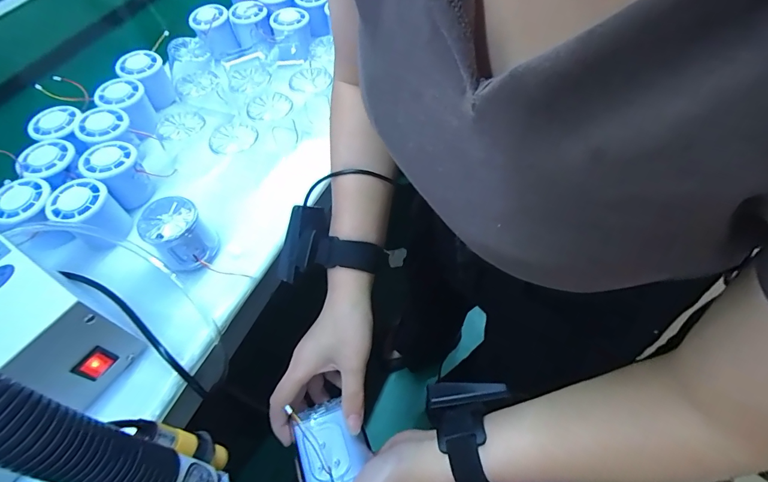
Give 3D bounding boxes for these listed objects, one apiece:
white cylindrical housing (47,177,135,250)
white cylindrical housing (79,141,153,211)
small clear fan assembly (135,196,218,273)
[{"bbox_3d":[-0.309,-0.027,0.418,0.056,0.059,0.055,27,62,17],"label":"white cylindrical housing"},{"bbox_3d":[-0.298,-0.074,0.449,0.053,0.062,0.053,-1,57,1],"label":"white cylindrical housing"},{"bbox_3d":[-0.207,-0.003,0.407,0.056,0.071,0.057,33,63,20],"label":"small clear fan assembly"}]

